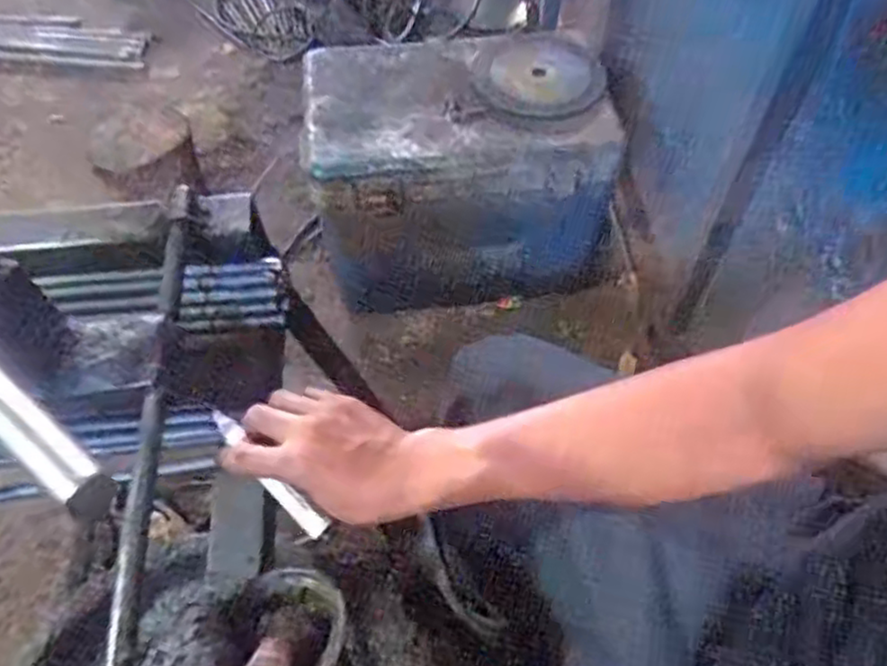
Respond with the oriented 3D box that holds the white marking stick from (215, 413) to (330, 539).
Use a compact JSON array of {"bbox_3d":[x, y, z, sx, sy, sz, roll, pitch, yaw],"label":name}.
[{"bbox_3d":[-0.123,0.094,0.494,0.117,0.018,0.014,42,66,17],"label":"white marking stick"}]

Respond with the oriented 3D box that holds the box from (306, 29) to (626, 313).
[{"bbox_3d":[0.026,-0.280,1.302,0.482,0.391,0.316,-4,59,0],"label":"box"}]

